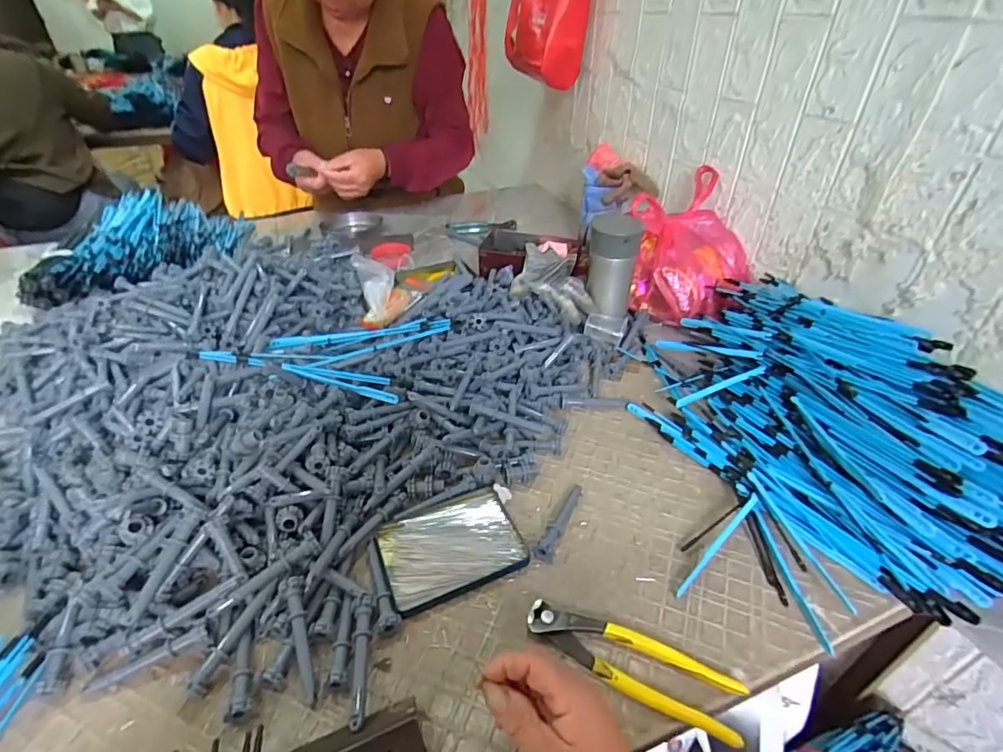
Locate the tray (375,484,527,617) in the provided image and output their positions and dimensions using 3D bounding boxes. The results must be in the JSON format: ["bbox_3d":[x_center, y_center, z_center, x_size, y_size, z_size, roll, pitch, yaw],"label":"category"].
[{"bbox_3d":[-0.049,0.164,0.478,0.131,0.012,0.097,-16,40,-20],"label":"tray"}]

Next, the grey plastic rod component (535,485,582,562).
[{"bbox_3d":[0.060,0.141,0.497,0.016,0.016,0.099,17,40,20],"label":"grey plastic rod component"}]

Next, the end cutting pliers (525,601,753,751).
[{"bbox_3d":[0.101,0.223,0.388,0.165,0.016,0.046,18,41,22],"label":"end cutting pliers"}]

